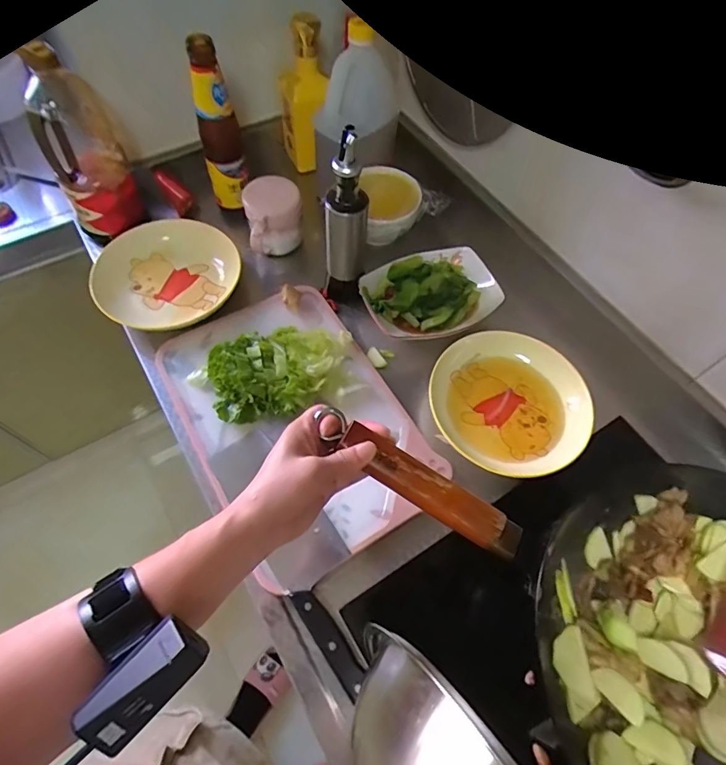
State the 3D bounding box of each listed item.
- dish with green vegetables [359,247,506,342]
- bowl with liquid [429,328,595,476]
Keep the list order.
[{"bbox_3d":[0.099,-0.130,0.662,0.187,0.063,0.133,-29,66,-17],"label":"dish with green vegetables"},{"bbox_3d":[0.185,0.020,0.600,0.189,0.044,0.190,1,61,-2],"label":"bowl with liquid"}]

